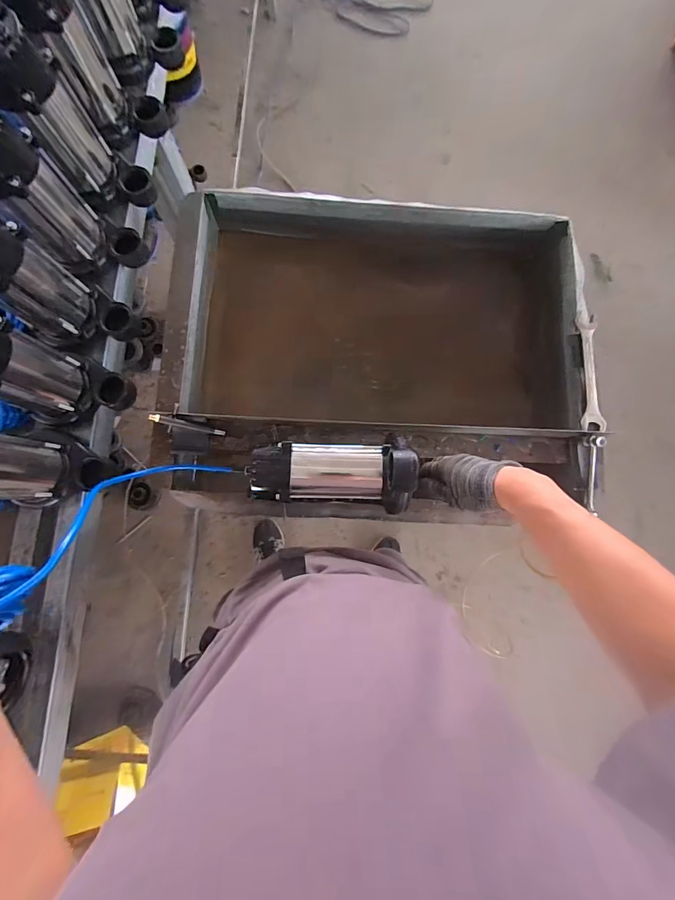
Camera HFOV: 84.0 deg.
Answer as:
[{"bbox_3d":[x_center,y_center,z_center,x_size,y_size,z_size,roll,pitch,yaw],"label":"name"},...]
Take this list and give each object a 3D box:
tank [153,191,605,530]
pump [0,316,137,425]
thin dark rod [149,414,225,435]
[{"bbox_3d":[0.075,-0.169,0.747,0.731,0.231,0.585,4,81,-1],"label":"tank"},{"bbox_3d":[-0.412,-0.101,0.509,0.143,0.231,0.112,20,81,1],"label":"pump"},{"bbox_3d":[-0.236,-0.038,0.594,0.114,0.011,0.010,13,80,-32],"label":"thin dark rod"}]

